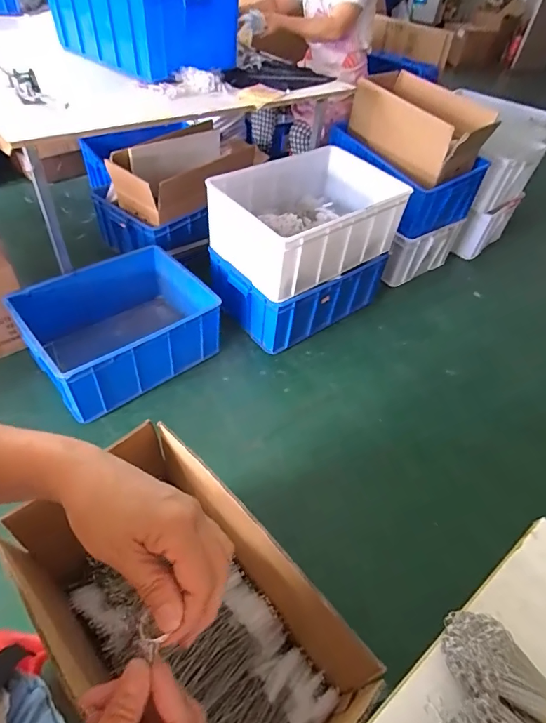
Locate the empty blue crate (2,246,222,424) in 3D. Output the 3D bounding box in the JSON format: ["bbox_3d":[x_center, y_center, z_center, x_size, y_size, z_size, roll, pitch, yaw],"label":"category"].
[{"bbox_3d":[-0.502,-0.111,1.377,0.528,0.236,0.419,-31,58,-29],"label":"empty blue crate"}]

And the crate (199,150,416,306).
[{"bbox_3d":[0.132,-0.504,1.475,0.594,0.257,0.410,-27,56,-27],"label":"crate"}]

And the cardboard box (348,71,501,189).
[{"bbox_3d":[0.560,-0.937,1.667,0.243,0.248,0.570,-27,56,-27],"label":"cardboard box"}]

